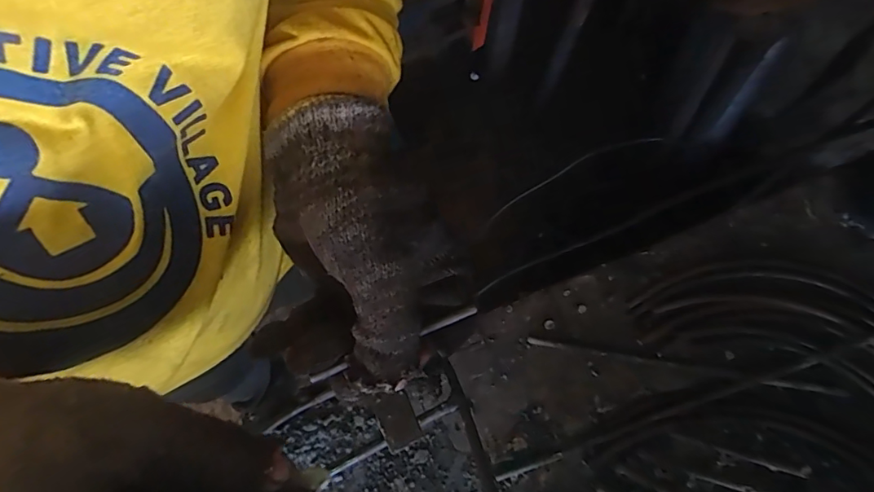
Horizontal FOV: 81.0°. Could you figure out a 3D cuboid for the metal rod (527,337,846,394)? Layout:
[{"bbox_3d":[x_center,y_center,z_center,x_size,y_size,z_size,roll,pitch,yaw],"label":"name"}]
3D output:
[{"bbox_3d":[0.154,0.074,0.318,0.195,0.005,0.006,9,80,2],"label":"metal rod"}]

